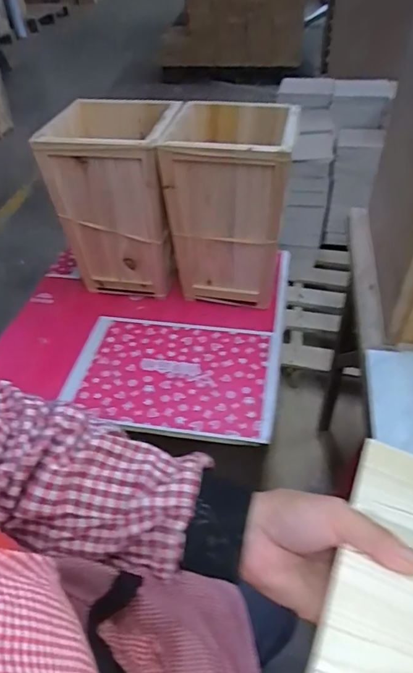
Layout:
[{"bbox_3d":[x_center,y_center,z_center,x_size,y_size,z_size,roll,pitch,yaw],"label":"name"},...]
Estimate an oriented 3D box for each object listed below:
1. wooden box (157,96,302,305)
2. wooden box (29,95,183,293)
[{"bbox_3d":[0.057,-0.274,1.014,0.232,0.387,0.267,6,44,11],"label":"wooden box"},{"bbox_3d":[-0.190,-0.281,1.031,0.247,0.388,0.217,3,43,7],"label":"wooden box"}]

